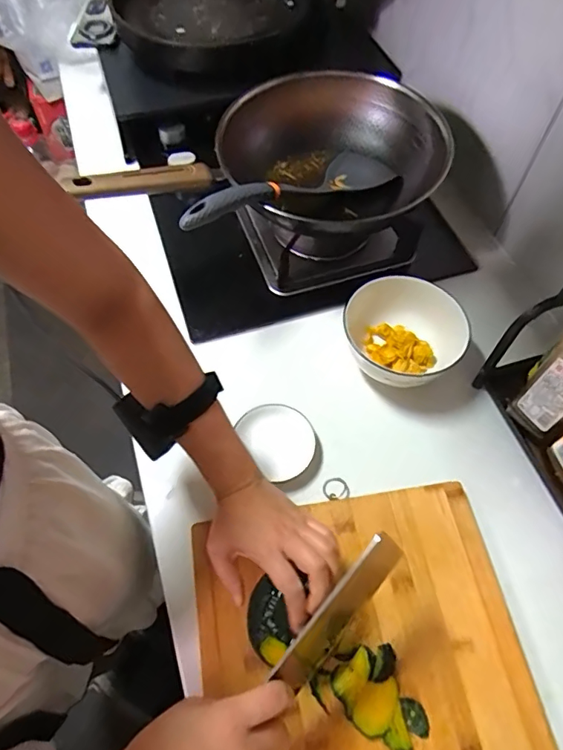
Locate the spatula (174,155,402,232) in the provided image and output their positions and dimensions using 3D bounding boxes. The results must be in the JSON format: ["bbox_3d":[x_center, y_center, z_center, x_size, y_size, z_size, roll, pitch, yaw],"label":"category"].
[{"bbox_3d":[0.016,-0.245,0.652,0.082,0.036,0.355,43,48,21],"label":"spatula"}]

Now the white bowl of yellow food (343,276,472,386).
[{"bbox_3d":[0.154,-0.042,0.645,0.152,0.087,0.143,1,60,-1],"label":"white bowl of yellow food"}]

